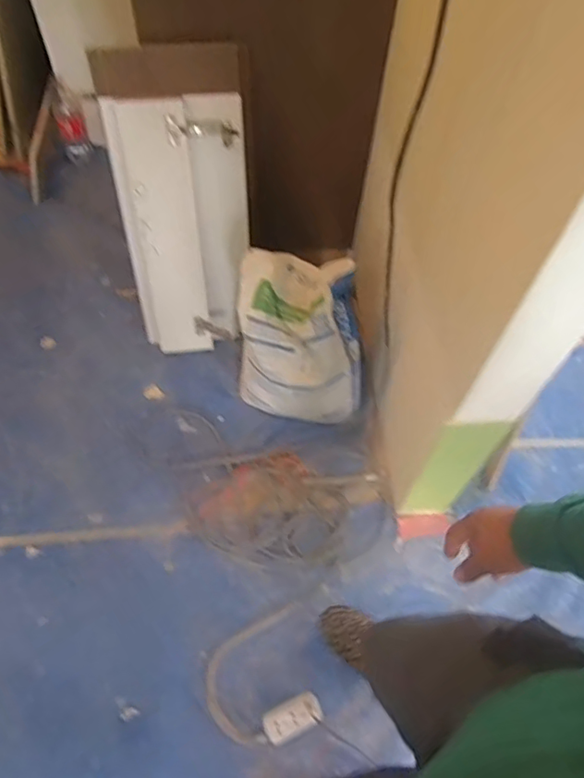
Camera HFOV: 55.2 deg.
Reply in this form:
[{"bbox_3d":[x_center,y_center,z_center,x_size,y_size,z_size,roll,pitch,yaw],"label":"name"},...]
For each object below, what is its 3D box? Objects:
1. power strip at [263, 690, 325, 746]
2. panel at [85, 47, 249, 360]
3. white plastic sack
[{"bbox_3d":[0.001,0.691,1.173,0.122,0.034,0.066,-22,64,-14],"label":"power strip"},{"bbox_3d":[-0.258,-0.431,1.423,0.321,0.748,0.046,-9,41,-9],"label":"panel"},{"bbox_3d":[0.021,-0.128,1.426,0.307,0.404,0.312,-7,59,-6],"label":"white plastic sack"}]

